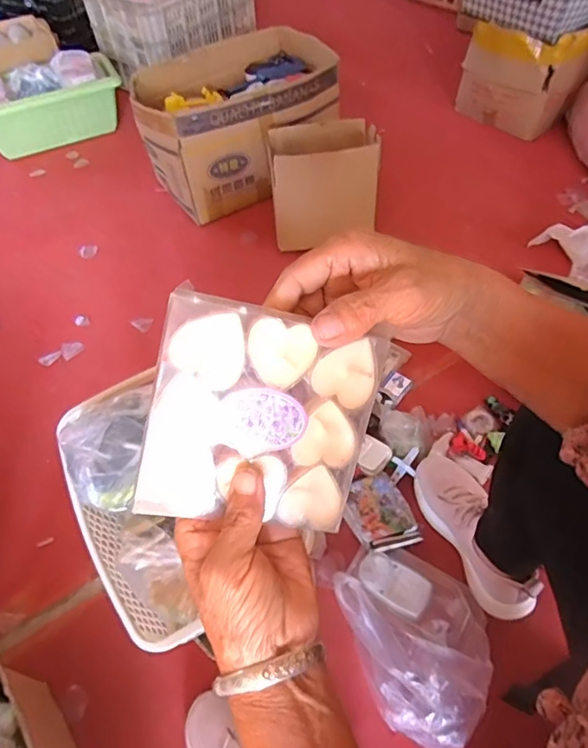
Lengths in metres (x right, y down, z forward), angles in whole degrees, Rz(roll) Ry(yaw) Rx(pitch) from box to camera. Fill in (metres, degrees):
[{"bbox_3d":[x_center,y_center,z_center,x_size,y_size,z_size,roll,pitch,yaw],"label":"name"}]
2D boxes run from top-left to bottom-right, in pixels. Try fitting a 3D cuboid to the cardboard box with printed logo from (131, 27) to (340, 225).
[{"bbox_3d":[-0.131,-0.643,1.244,0.477,0.239,0.329,-22,55,-12],"label":"cardboard box with printed logo"}]

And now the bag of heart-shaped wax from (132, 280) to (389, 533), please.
[{"bbox_3d":[-0.016,0.024,0.264,0.115,0.114,0.011,11,10,-15],"label":"bag of heart-shaped wax"}]

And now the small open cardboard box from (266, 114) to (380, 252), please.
[{"bbox_3d":[0.064,-0.431,1.079,0.220,0.176,0.193,-5,54,1],"label":"small open cardboard box"}]

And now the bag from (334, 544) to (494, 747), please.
[{"bbox_3d":[0.172,0.346,0.661,0.177,0.055,0.238,-19,55,-9],"label":"bag"}]

